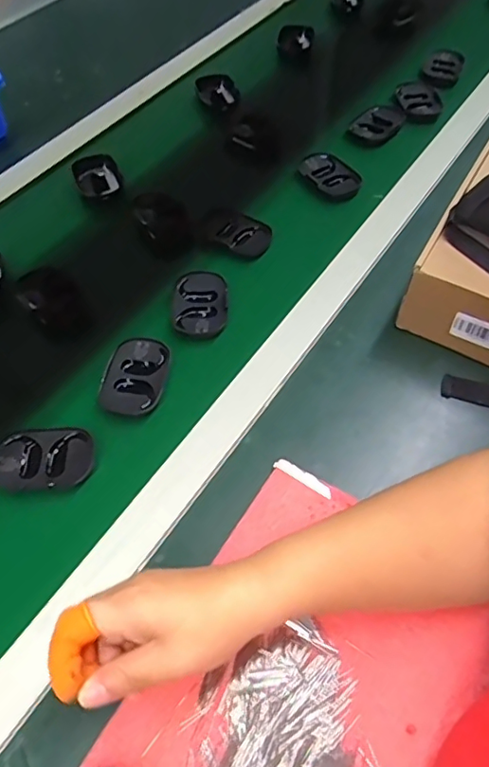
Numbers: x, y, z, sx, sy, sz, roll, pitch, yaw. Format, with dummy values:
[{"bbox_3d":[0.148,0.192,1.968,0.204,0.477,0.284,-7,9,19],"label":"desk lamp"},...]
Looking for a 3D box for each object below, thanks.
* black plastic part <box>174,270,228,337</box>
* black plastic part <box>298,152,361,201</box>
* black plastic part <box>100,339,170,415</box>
[{"bbox_3d":[-0.047,-0.087,0.583,0.056,0.013,0.086,0,55,0],"label":"black plastic part"},{"bbox_3d":[0.110,-0.268,0.716,0.056,0.019,0.087,-30,60,-19],"label":"black plastic part"},{"bbox_3d":[-0.106,-0.007,0.536,0.058,0.009,0.084,7,55,5],"label":"black plastic part"}]

